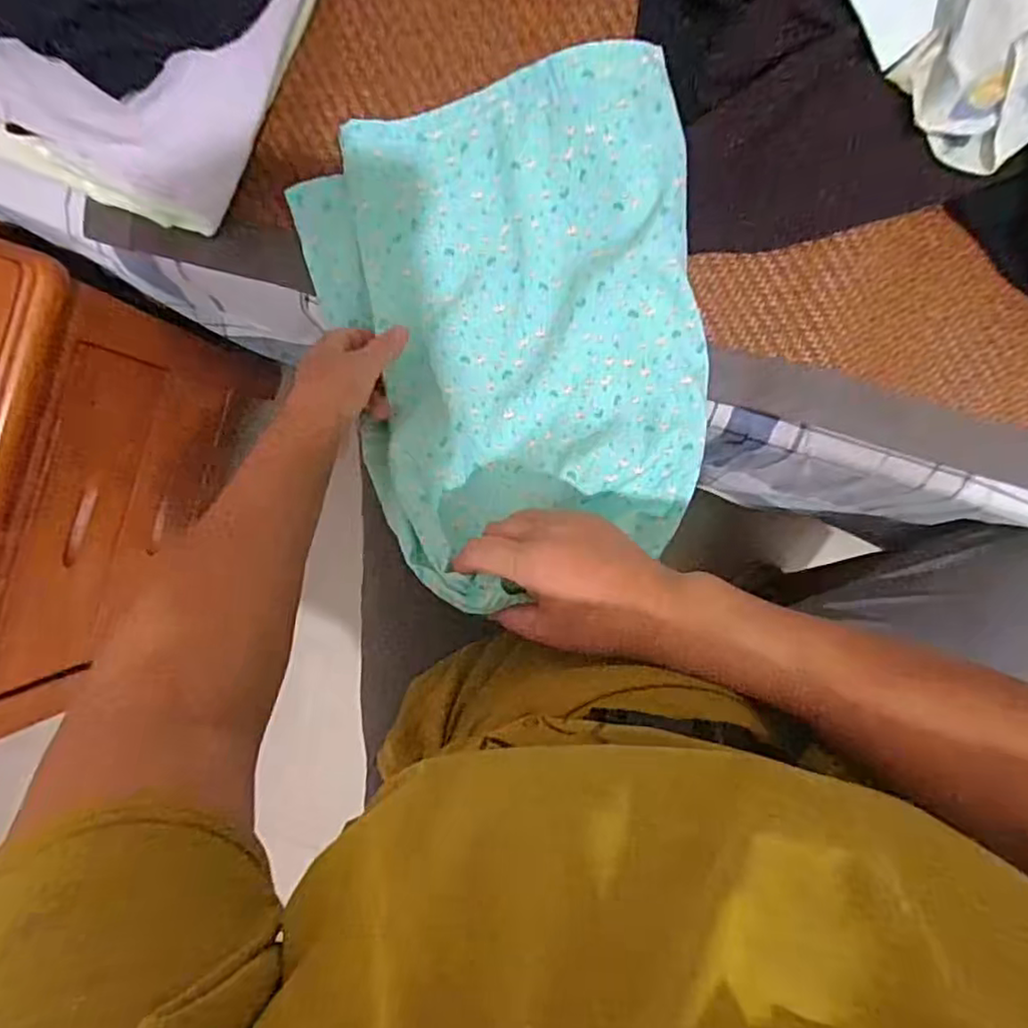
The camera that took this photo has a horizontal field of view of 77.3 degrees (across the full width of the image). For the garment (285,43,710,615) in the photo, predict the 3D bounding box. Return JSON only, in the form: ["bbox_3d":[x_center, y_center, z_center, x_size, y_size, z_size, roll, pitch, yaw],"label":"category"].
[{"bbox_3d":[-0.001,-0.136,0.446,0.283,0.130,0.352,-12,91,3],"label":"garment"}]

